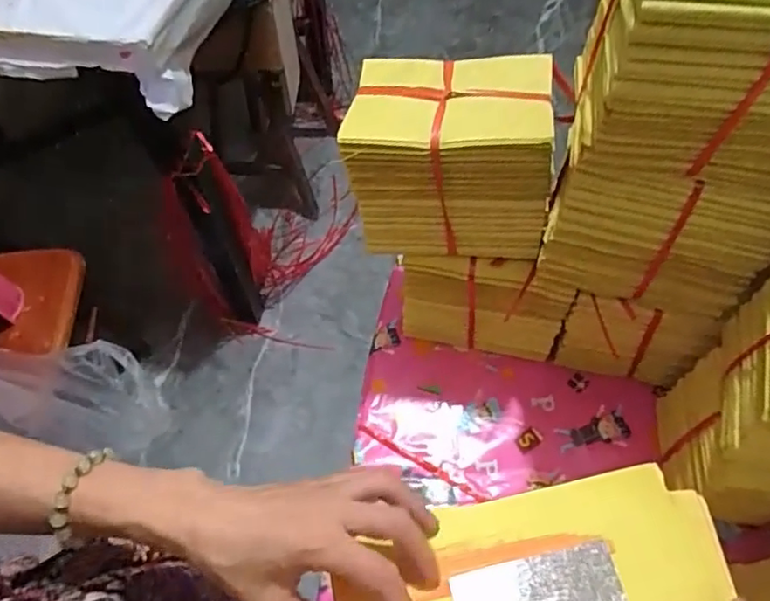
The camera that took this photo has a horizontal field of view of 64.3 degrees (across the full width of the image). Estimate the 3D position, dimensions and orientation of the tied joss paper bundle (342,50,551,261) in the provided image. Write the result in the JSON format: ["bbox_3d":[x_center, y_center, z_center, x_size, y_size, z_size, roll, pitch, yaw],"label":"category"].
[{"bbox_3d":[0.057,-0.127,0.539,0.169,0.133,0.115,7,58,5],"label":"tied joss paper bundle"}]

